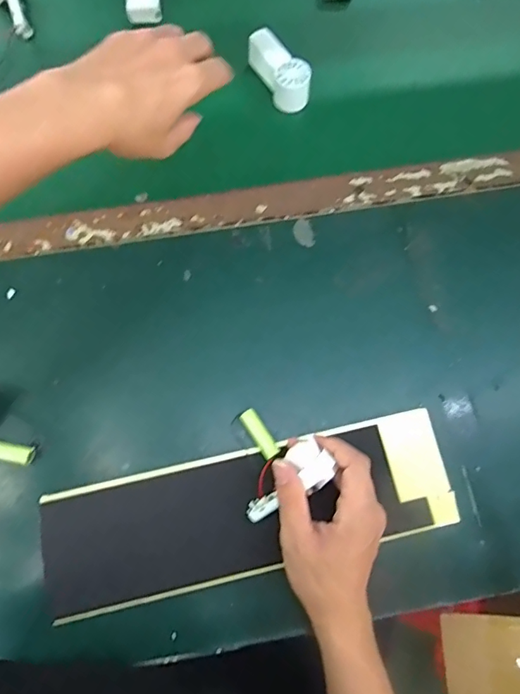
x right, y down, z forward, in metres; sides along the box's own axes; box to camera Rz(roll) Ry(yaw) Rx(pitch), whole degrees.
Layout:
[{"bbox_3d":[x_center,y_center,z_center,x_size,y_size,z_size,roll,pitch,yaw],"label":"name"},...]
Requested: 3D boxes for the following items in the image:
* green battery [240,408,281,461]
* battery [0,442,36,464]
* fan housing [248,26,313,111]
[{"bbox_3d":[0.000,0.083,0.454,0.017,0.017,0.049,-32,78,-9],"label":"green battery"},{"bbox_3d":[-0.238,0.098,0.448,0.052,0.015,0.016,8,75,1],"label":"battery"},{"bbox_3d":[0.022,-0.320,0.552,0.041,0.037,0.089,-30,78,-8],"label":"fan housing"}]

